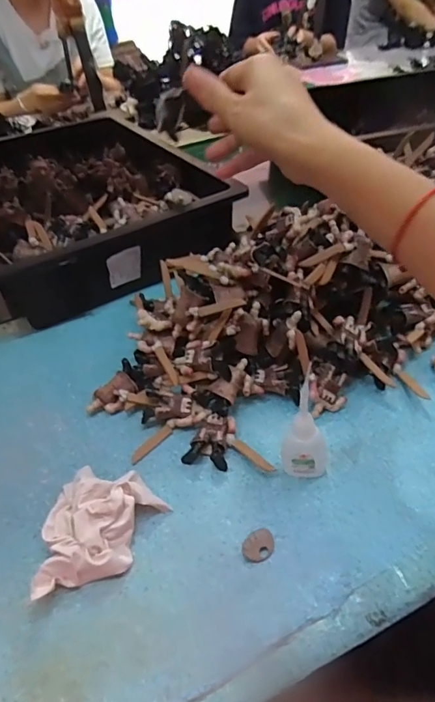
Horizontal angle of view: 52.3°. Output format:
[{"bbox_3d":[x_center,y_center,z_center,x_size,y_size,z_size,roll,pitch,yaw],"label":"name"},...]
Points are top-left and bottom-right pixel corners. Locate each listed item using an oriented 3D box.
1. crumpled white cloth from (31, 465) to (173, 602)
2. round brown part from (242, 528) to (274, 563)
[{"bbox_3d":[-0.083,0.127,0.325,0.081,0.030,0.084,-5,43,-1],"label":"crumpled white cloth"},{"bbox_3d":[0.030,0.140,0.320,0.025,0.008,0.018,-30,49,-24],"label":"round brown part"}]

